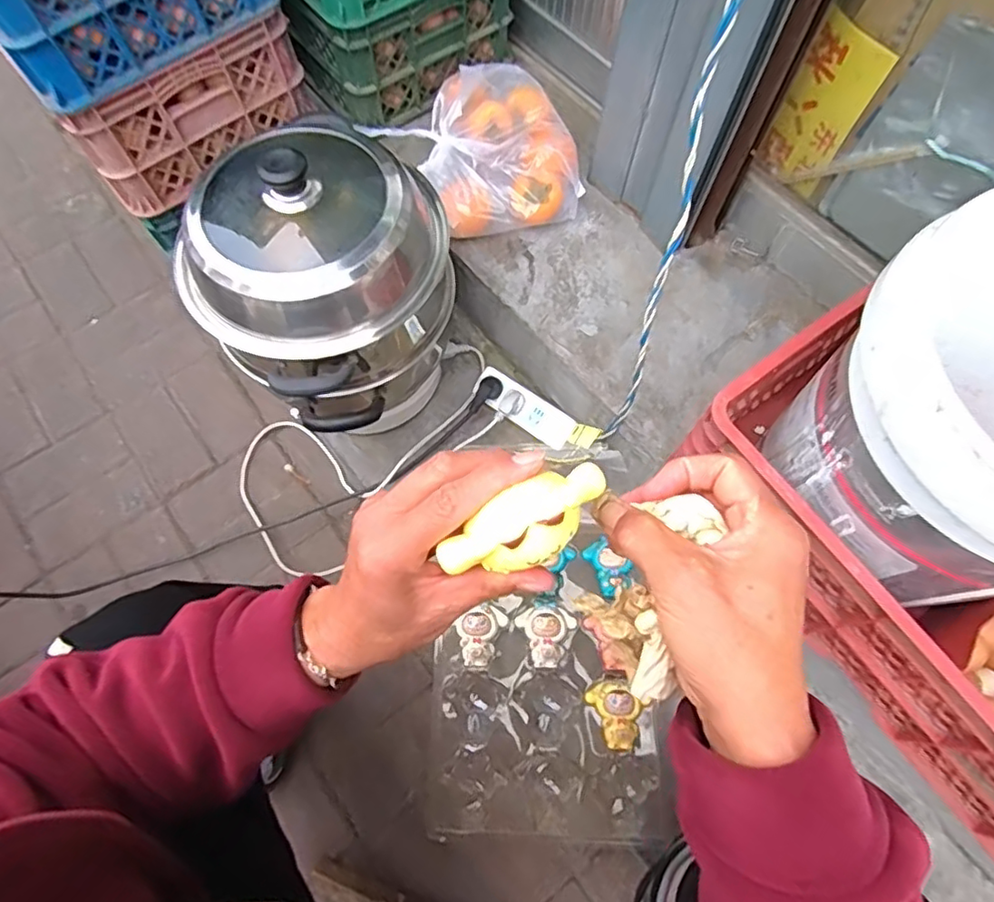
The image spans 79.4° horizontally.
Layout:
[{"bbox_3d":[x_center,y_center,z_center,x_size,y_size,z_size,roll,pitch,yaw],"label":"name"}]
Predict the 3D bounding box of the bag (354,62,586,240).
[{"bbox_3d":[-0.013,-0.464,0.901,0.232,0.100,0.278,-29,71,-13],"label":"bag"}]

